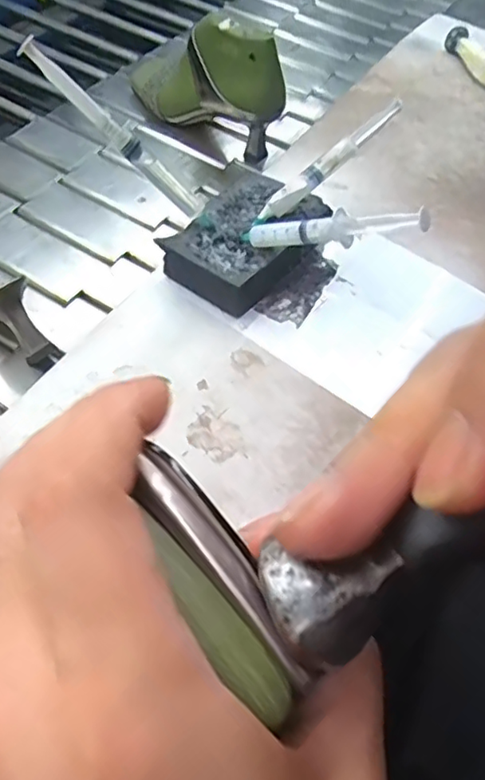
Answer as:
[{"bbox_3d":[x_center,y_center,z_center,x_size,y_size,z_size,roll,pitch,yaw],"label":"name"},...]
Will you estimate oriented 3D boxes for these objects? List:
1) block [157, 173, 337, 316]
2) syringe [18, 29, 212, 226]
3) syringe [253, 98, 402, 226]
[{"bbox_3d":[0.007,-0.121,0.481,0.089,0.037,0.131,34,58,18],"label":"block"},{"bbox_3d":[-0.083,-0.179,0.425,0.170,0.015,0.020,39,50,-26],"label":"syringe"},{"bbox_3d":[0.069,-0.180,0.473,0.143,0.021,0.016,-40,63,3],"label":"syringe"}]

